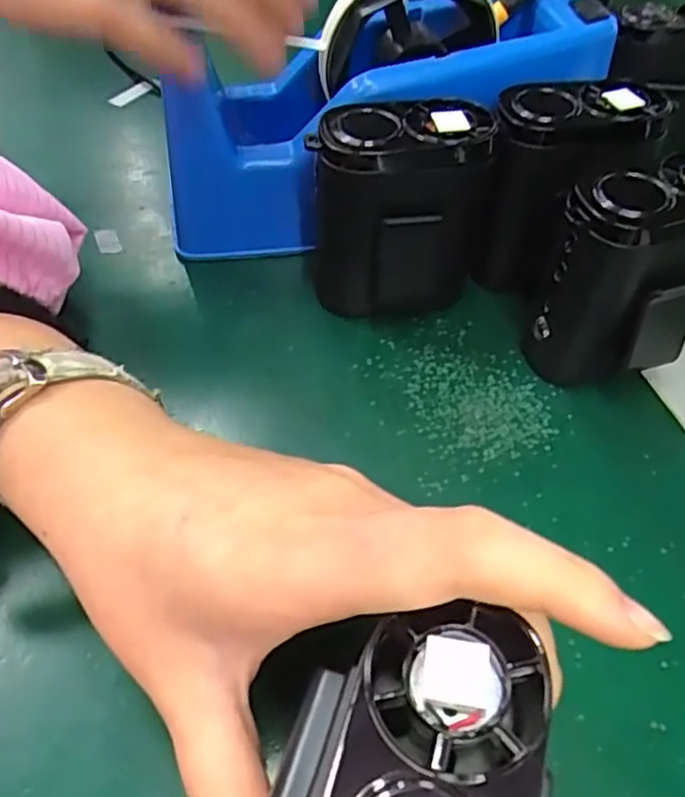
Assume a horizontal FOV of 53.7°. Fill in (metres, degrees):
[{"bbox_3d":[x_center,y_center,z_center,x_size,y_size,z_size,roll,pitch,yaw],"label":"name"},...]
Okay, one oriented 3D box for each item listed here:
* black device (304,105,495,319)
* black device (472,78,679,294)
[{"bbox_3d":[0.023,-0.072,0.277,0.065,0.084,0.038,-11,53,-10],"label":"black device"},{"bbox_3d":[0.087,-0.086,0.291,0.073,0.083,0.033,-12,53,-11],"label":"black device"}]

